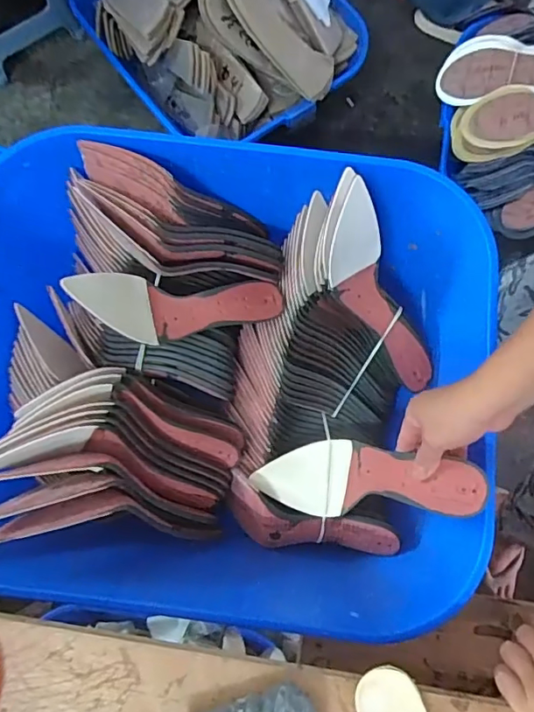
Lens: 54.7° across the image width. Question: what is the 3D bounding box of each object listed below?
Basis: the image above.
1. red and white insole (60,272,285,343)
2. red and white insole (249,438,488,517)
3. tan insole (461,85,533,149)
[{"bbox_3d":[-0.101,-0.058,0.609,0.245,0.052,0.076,-1,77,-21],"label":"red and white insole"},{"bbox_3d":[0.105,0.133,0.553,0.242,0.063,0.084,-6,74,37],"label":"red and white insole"},{"bbox_3d":[0.514,-0.452,0.973,0.268,0.041,0.111,-1,78,-1],"label":"tan insole"}]

